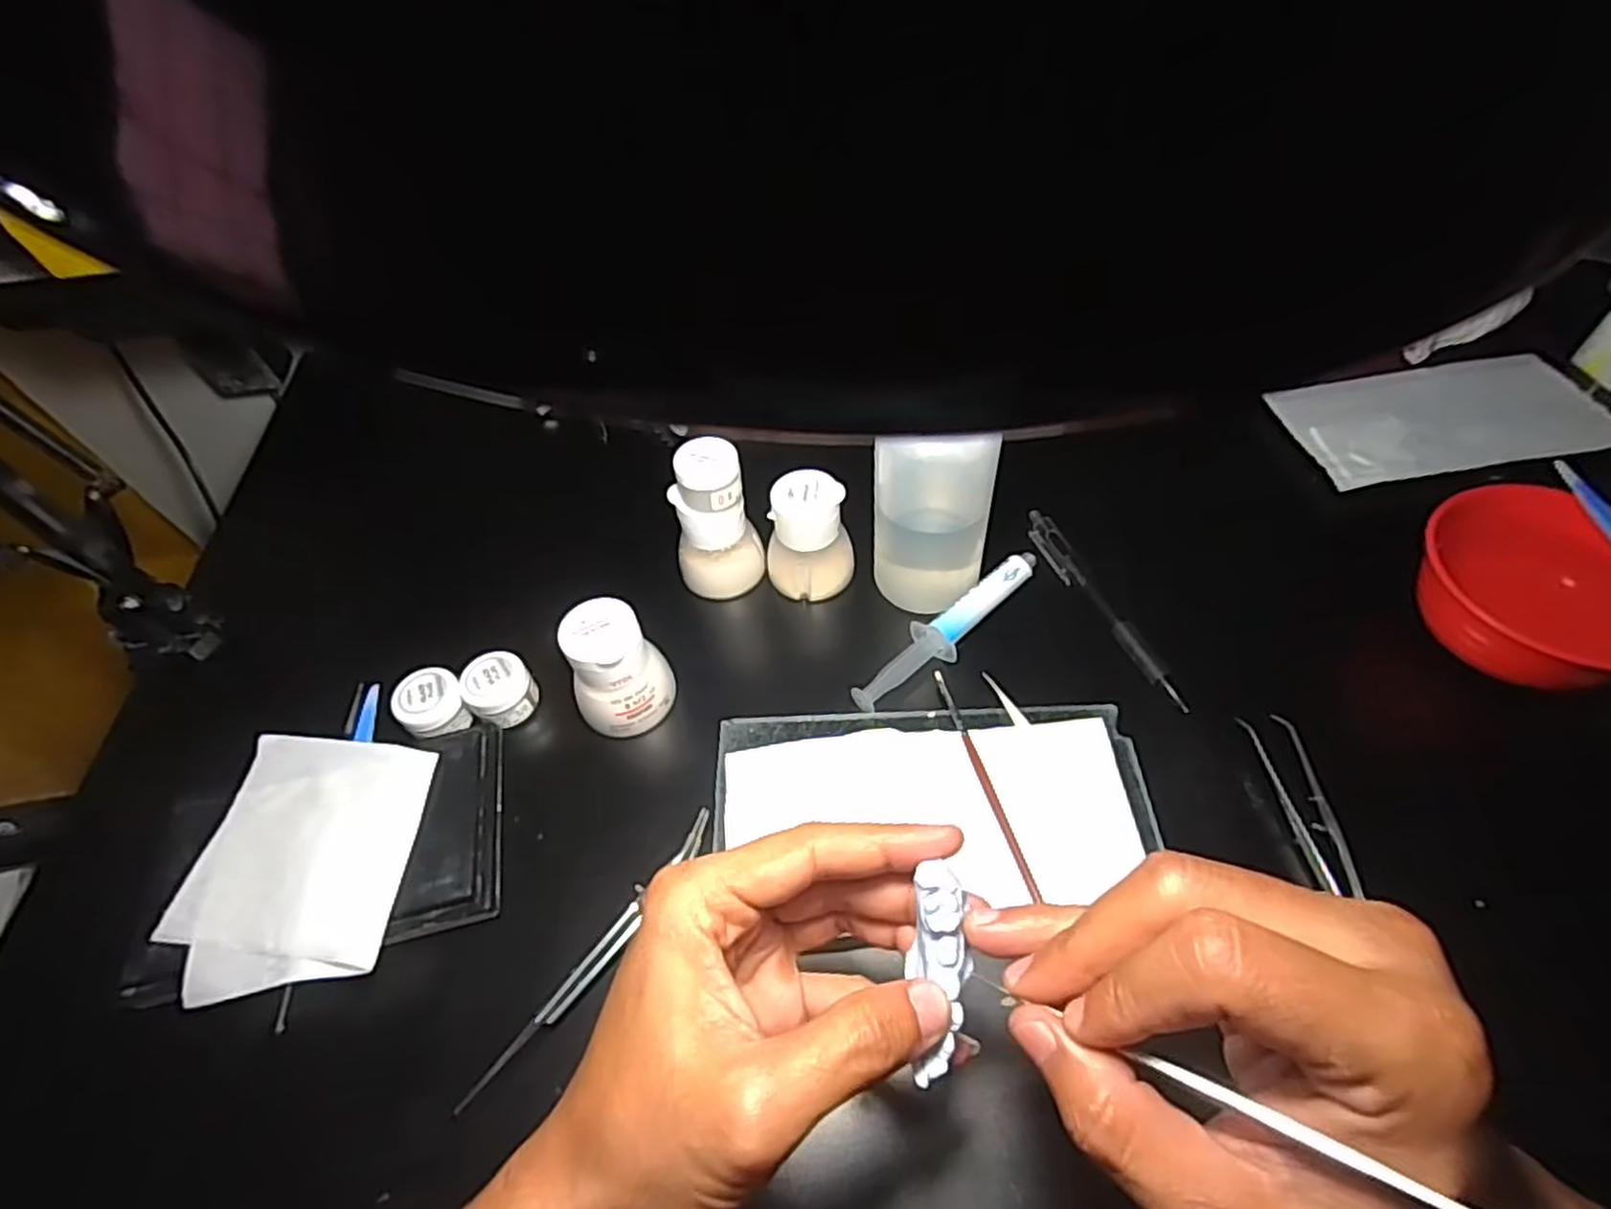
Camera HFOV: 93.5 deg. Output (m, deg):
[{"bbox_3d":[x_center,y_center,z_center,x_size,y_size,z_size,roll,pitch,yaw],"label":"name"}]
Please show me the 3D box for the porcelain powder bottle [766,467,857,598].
[{"bbox_3d":[0.002,-0.038,0.427,0.047,0.061,0.041,-7,54,0],"label":"porcelain powder bottle"}]

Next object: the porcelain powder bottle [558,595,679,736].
[{"bbox_3d":[-0.094,0.035,0.383,0.046,0.070,0.041,-36,59,-20],"label":"porcelain powder bottle"}]

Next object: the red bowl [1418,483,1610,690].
[{"bbox_3d":[0.356,-0.007,0.369,0.091,0.050,0.106,-26,56,-14],"label":"red bowl"}]

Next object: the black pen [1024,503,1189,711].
[{"bbox_3d":[0.161,-0.001,0.418,0.015,0.011,0.144,-19,55,-9],"label":"black pen"}]

